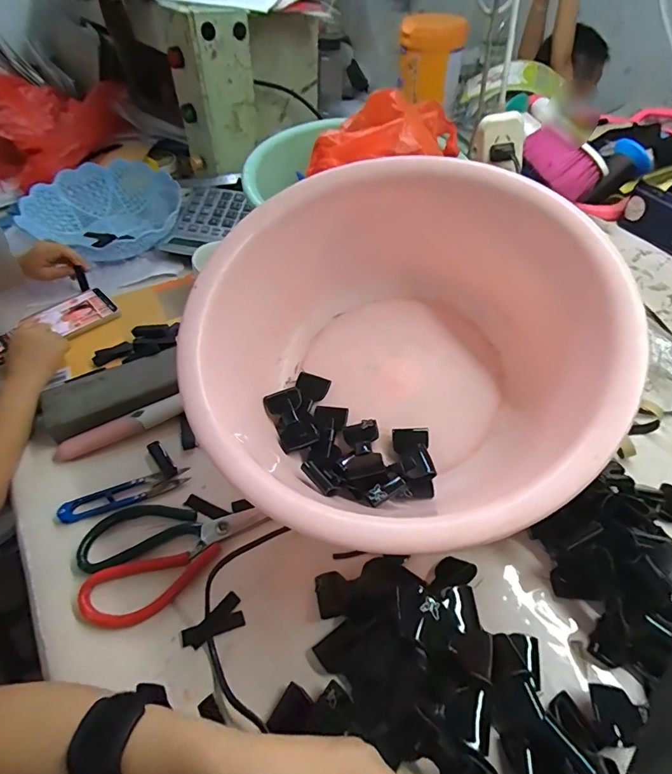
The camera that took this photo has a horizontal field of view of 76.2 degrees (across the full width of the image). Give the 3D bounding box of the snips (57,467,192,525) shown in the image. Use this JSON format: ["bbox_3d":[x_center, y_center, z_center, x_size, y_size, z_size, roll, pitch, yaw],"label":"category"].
[{"bbox_3d":[-0.207,0.104,0.421,0.119,0.014,0.028,-17,50,-14],"label":"snips"}]

